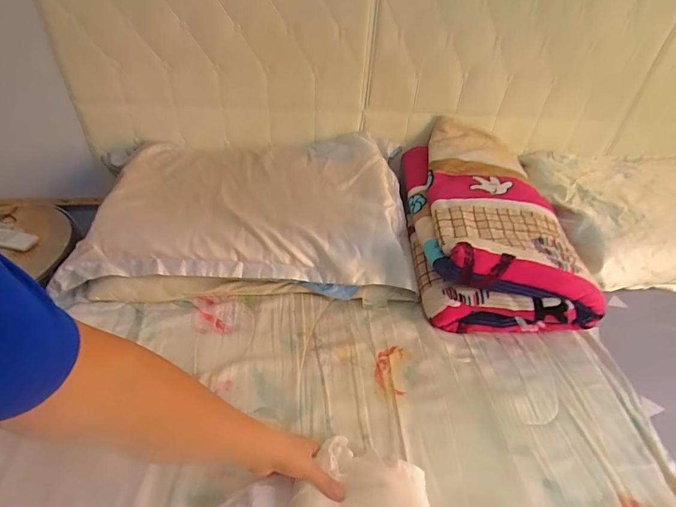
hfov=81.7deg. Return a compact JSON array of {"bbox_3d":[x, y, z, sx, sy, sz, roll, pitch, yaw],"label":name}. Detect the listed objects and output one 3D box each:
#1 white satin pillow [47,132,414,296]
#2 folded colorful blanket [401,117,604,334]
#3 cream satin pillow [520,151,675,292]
[{"bbox_3d":[-0.188,-0.106,0.849,0.663,0.128,0.398,1,38,-3],"label":"white satin pillow"},{"bbox_3d":[0.314,-0.071,0.878,0.303,0.198,0.553,2,38,-1],"label":"folded colorful blanket"},{"bbox_3d":[0.844,-0.089,0.985,0.687,0.146,0.410,0,38,-4],"label":"cream satin pillow"}]

